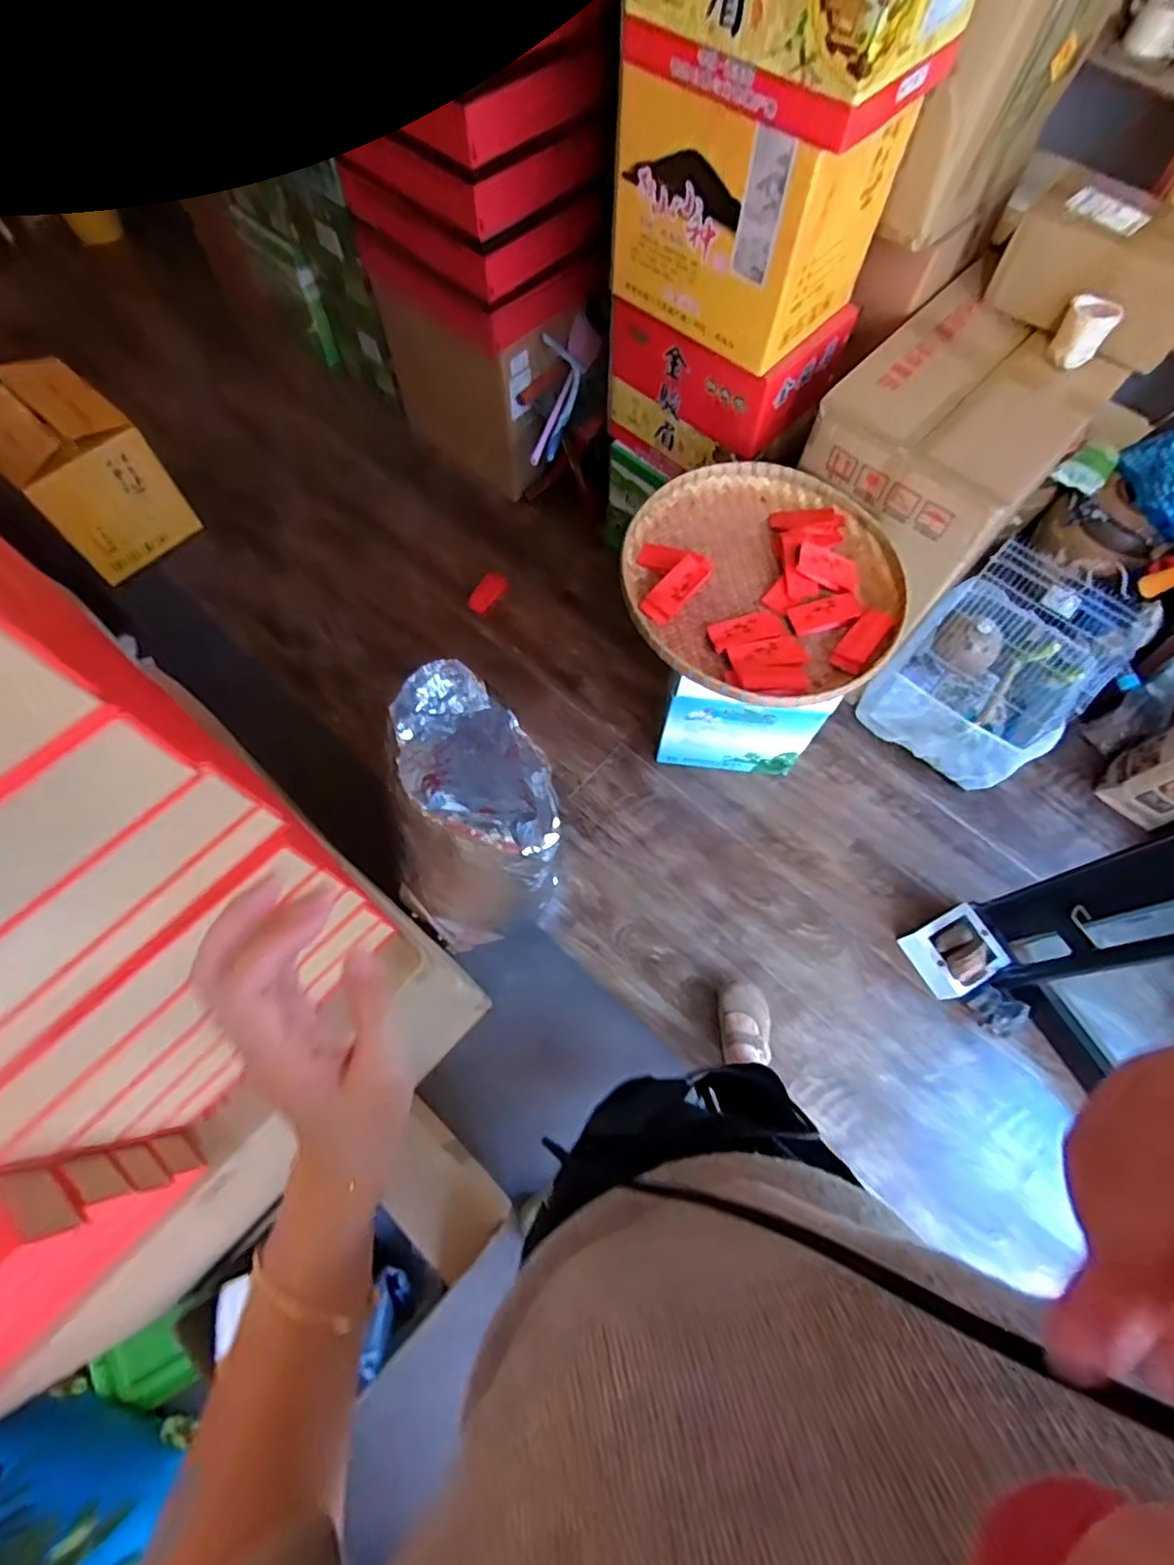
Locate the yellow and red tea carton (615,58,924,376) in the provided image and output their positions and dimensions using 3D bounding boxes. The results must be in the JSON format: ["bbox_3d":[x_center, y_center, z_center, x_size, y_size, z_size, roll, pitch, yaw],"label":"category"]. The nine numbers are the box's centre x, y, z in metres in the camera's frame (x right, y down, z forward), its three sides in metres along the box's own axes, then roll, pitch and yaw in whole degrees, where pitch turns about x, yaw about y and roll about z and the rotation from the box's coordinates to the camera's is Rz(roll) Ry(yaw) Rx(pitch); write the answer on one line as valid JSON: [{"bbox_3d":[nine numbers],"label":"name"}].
[{"bbox_3d":[0.291,-1.017,1.142,0.379,0.311,0.295,40,74,11],"label":"yellow and red tea carton"}]

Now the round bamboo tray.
[{"bbox_3d":[0.313,-0.366,1.177,0.498,0.098,0.496,1,71,-2],"label":"round bamboo tray"}]

